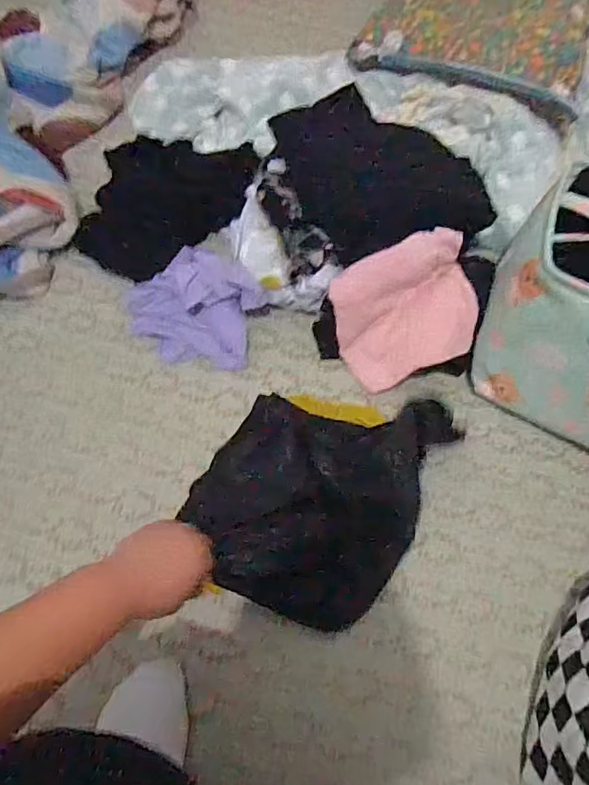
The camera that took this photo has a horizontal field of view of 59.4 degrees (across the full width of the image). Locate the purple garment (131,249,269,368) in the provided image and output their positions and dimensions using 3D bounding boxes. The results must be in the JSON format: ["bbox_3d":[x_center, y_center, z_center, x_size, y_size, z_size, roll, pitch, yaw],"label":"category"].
[{"bbox_3d":[-0.146,-0.126,0.752,0.215,0.058,0.157,35,68,13],"label":"purple garment"}]

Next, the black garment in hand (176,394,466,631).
[{"bbox_3d":[0.029,0.111,0.636,0.255,0.066,0.301,30,68,10],"label":"black garment in hand"}]

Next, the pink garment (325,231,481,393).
[{"bbox_3d":[0.157,-0.118,0.731,0.208,0.032,0.173,-27,86,7],"label":"pink garment"}]

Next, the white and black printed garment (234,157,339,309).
[{"bbox_3d":[-0.027,-0.215,0.759,0.120,0.102,0.215,-24,67,-17],"label":"white and black printed garment"}]

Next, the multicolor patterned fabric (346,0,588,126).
[{"bbox_3d":[0.395,-0.792,1.033,0.421,0.066,0.571,19,62,5],"label":"multicolor patterned fabric"}]

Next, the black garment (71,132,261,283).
[{"bbox_3d":[-0.211,-0.320,0.824,0.212,0.070,0.295,39,69,15],"label":"black garment"}]

